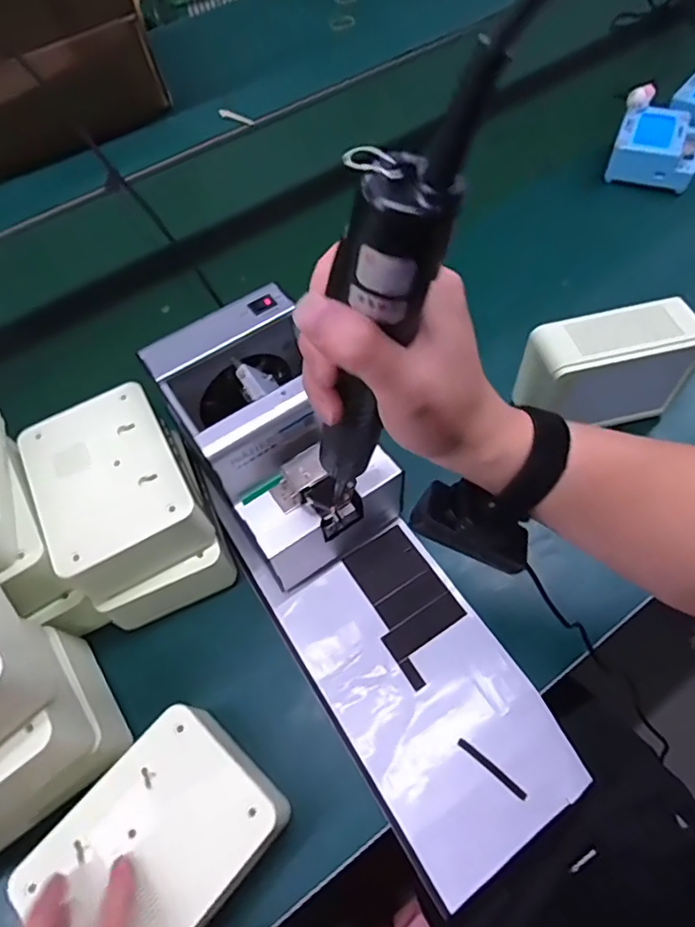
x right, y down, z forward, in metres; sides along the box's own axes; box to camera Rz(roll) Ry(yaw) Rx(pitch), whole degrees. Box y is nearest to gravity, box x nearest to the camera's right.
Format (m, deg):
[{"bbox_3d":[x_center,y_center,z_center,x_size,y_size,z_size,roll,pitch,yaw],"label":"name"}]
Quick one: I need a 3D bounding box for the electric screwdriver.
[{"bbox_3d":[0.007,-0.047,0.278,0.040,0.215,0.033,23,64,5],"label":"electric screwdriver"}]

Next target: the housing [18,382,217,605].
[{"bbox_3d":[-0.178,0.018,0.428,0.105,0.054,0.137,-28,61,-11],"label":"housing"}]

